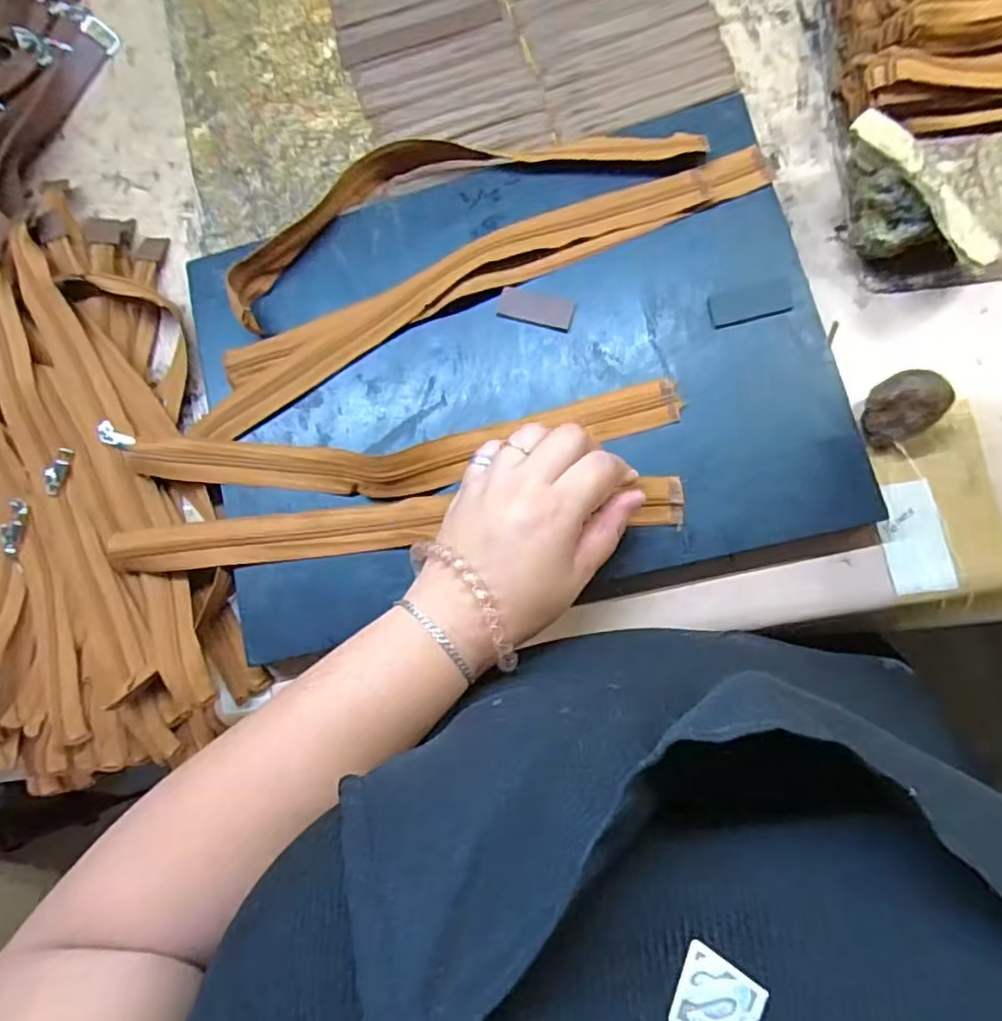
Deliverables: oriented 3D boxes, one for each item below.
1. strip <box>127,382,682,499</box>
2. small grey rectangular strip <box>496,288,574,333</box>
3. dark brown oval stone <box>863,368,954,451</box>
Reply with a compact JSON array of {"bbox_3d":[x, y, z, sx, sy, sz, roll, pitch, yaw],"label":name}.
[{"bbox_3d":[-0.072,-0.036,0.397,0.367,0.025,0.053,-6,88,6],"label":"strip"},{"bbox_3d":[0.023,-0.133,0.405,0.049,0.004,0.022,16,84,9],"label":"small grey rectangular strip"},{"bbox_3d":[0.244,-0.063,0.371,0.043,0.032,0.038,-25,80,3],"label":"dark brown oval stone"}]

